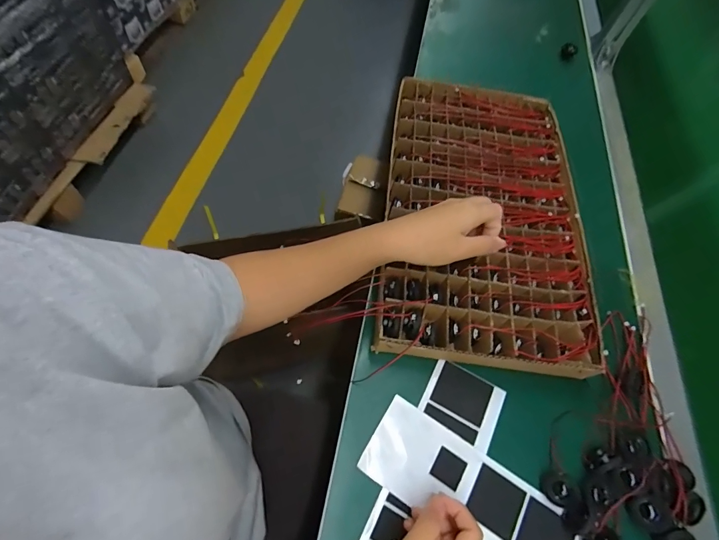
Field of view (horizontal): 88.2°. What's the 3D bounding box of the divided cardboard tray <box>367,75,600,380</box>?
[{"bbox_3d":[0.162,-0.087,0.513,0.253,0.061,0.445,8,59,2],"label":"divided cardboard tray"}]

